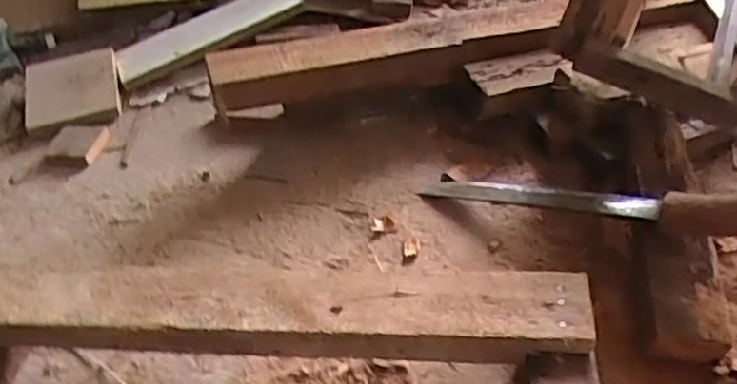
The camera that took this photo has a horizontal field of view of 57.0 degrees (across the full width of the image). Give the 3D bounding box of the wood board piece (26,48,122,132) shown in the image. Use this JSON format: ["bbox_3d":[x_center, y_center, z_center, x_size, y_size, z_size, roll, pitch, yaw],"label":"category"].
[{"bbox_3d":[-0.383,-0.134,0.877,0.116,0.009,0.146,-17,50,-10],"label":"wood board piece"}]

